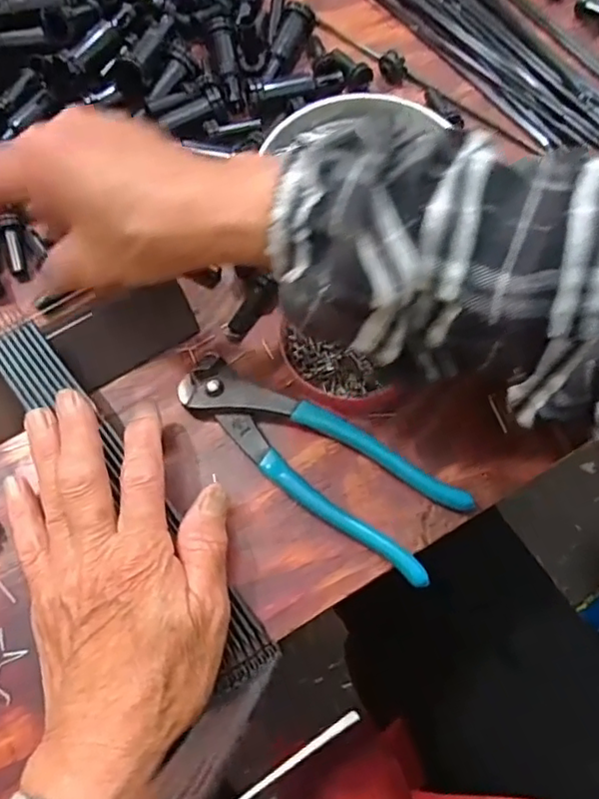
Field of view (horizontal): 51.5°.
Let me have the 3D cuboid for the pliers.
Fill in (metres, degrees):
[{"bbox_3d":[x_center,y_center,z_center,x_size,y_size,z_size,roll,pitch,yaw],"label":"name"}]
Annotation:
[{"bbox_3d":[0.006,0.030,0.327,0.160,0.014,0.049,32,73,14],"label":"pliers"}]

